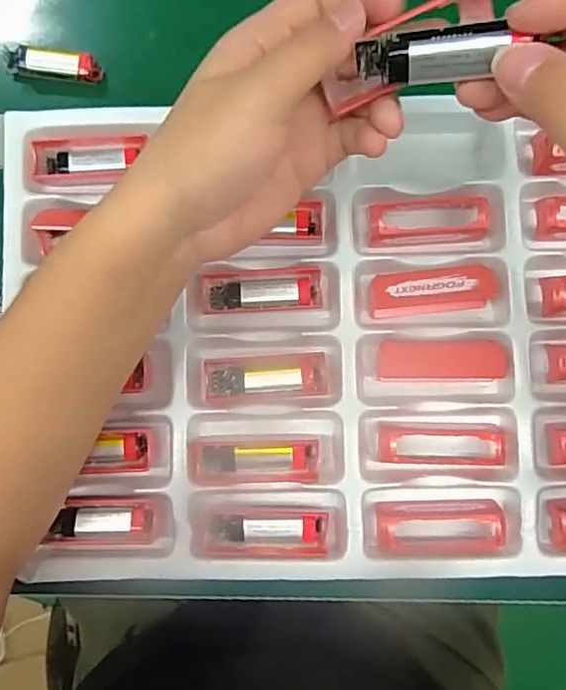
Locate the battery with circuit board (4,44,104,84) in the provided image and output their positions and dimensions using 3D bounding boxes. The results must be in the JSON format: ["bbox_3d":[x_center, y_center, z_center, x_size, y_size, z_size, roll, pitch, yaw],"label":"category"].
[{"bbox_3d":[-0.168,-0.207,0.414,0.070,0.022,0.021,11,85,1],"label":"battery with circuit board"}]

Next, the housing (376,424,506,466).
[{"bbox_3d":[0.103,0.065,0.370,0.078,0.022,0.026,-2,85,13],"label":"housing"}]

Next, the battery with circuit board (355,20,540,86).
[{"bbox_3d":[0.057,-0.115,0.220,0.058,0.011,0.020,4,85,22],"label":"battery with circuit board"}]

